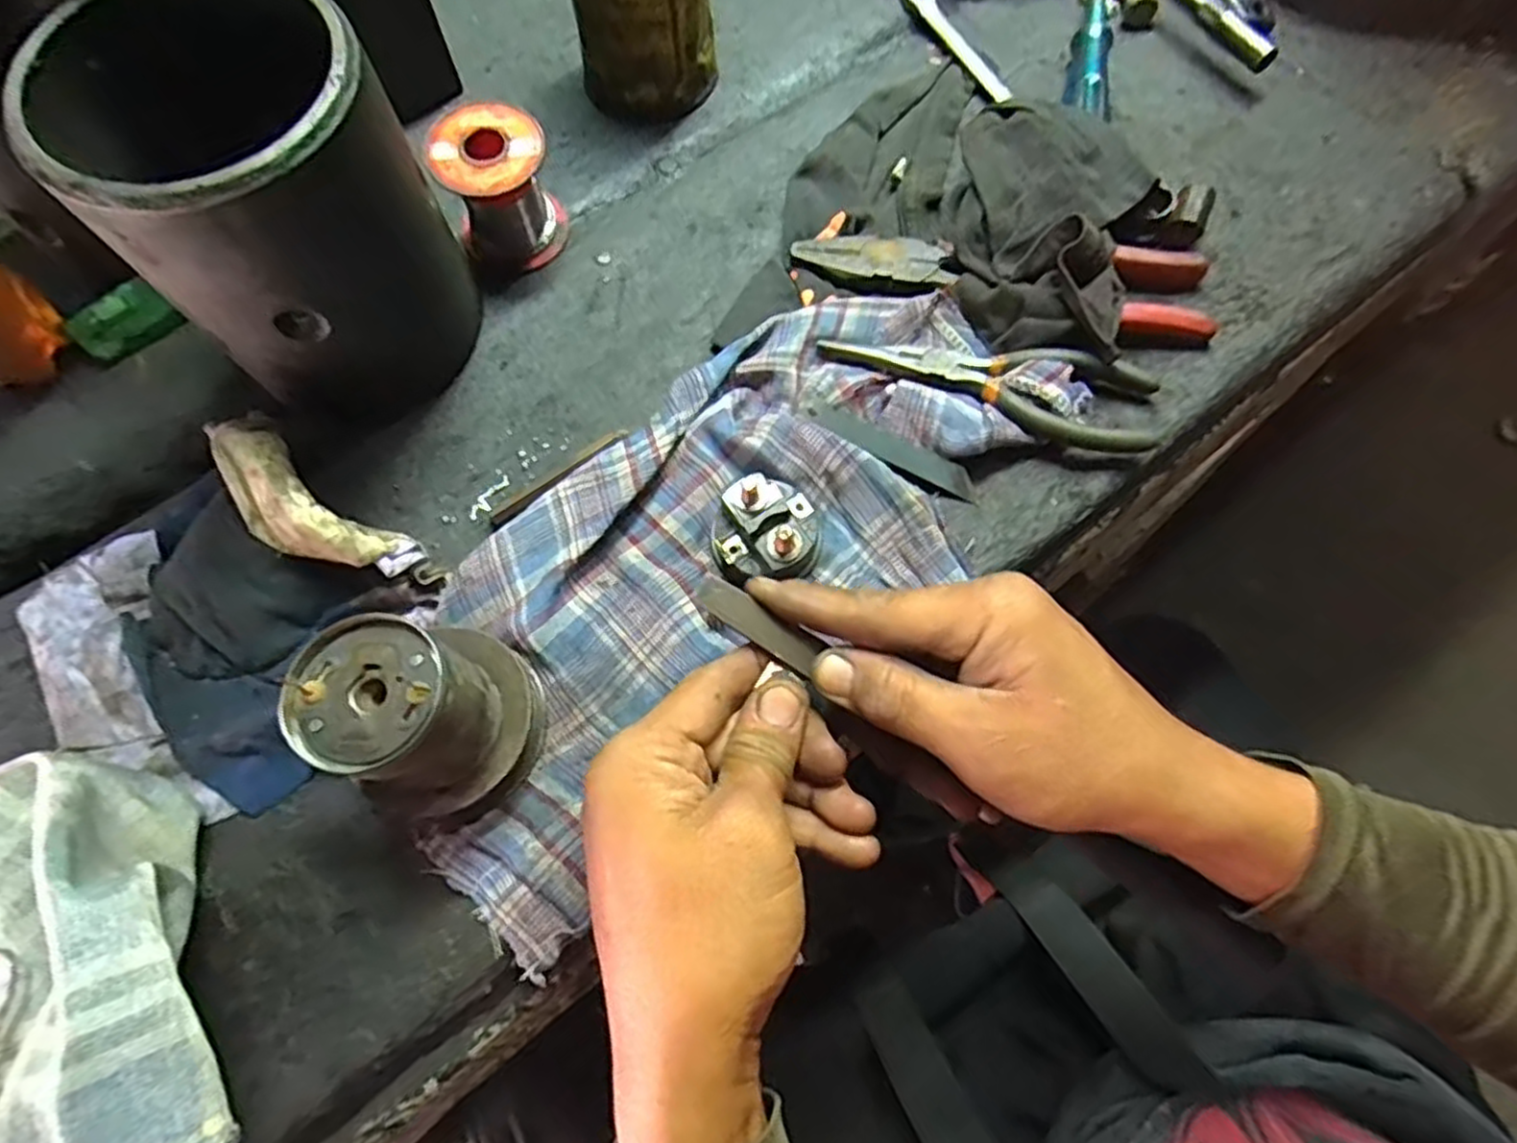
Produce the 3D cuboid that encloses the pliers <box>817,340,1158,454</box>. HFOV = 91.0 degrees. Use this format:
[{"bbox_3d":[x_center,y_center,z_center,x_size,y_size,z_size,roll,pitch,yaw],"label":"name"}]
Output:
[{"bbox_3d":[0.107,-0.095,0.345,0.150,0.012,0.048,21,70,9],"label":"pliers"}]

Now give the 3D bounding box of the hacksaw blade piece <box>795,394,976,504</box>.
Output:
[{"bbox_3d":[0.059,-0.057,0.337,0.087,0.004,0.015,31,82,5],"label":"hacksaw blade piece"}]

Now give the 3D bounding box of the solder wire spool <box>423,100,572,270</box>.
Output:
[{"bbox_3d":[-0.124,-0.184,0.364,0.051,0.057,0.051,0,68,0],"label":"solder wire spool"}]

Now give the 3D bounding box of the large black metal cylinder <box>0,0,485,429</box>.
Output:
[{"bbox_3d":[-0.191,-0.138,0.306,0.107,0.135,0.101,0,68,0],"label":"large black metal cylinder"}]

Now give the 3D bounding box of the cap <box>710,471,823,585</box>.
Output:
[{"bbox_3d":[0.004,-0.019,0.313,0.047,0.026,0.040,-5,68,-2],"label":"cap"}]

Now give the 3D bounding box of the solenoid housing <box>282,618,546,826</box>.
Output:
[{"bbox_3d":[-0.117,0.051,0.266,0.061,0.067,0.062,-34,72,-12],"label":"solenoid housing"}]

